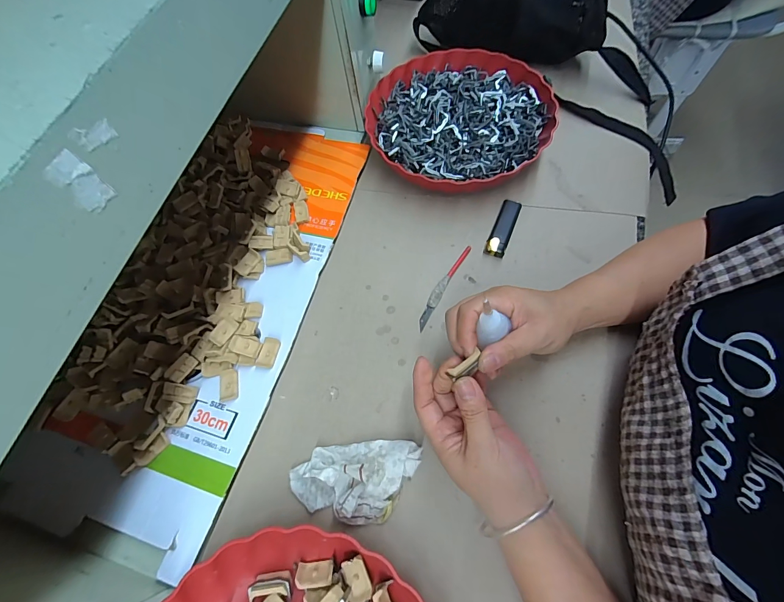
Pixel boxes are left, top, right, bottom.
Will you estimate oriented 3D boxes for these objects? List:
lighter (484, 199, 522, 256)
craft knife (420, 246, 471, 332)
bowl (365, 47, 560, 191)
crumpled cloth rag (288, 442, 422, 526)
[{"bbox_3d":[0.136,-0.090,0.423,0.024,0.008,0.080,21,69,11],"label":"lighter"},{"bbox_3d":[0.060,-0.019,0.402,0.012,0.007,0.119,29,71,14],"label":"craft knife"},{"bbox_3d":[0.084,-0.246,0.476,0.233,0.045,0.250,-1,66,2],"label":"bowl"},{"bbox_3d":[-0.035,0.165,0.317,0.120,0.034,0.066,-3,66,1],"label":"crumpled cloth rag"}]

